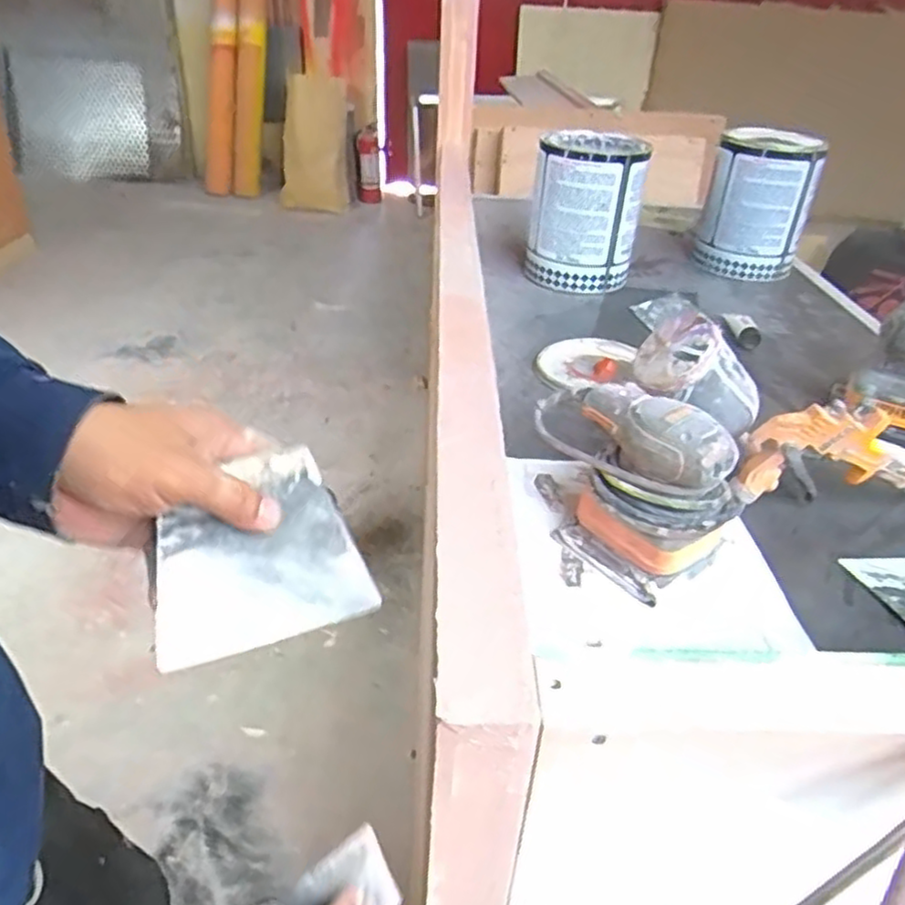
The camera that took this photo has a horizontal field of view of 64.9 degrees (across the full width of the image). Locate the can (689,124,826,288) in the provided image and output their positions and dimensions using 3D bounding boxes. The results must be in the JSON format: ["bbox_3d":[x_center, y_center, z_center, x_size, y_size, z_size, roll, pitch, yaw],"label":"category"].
[{"bbox_3d":[0.495,-0.408,1.178,0.162,0.211,0.185,13,34,15],"label":"can"}]

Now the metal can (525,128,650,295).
[{"bbox_3d":[0.199,-0.359,1.079,0.161,0.204,0.148,7,33,7],"label":"metal can"}]

